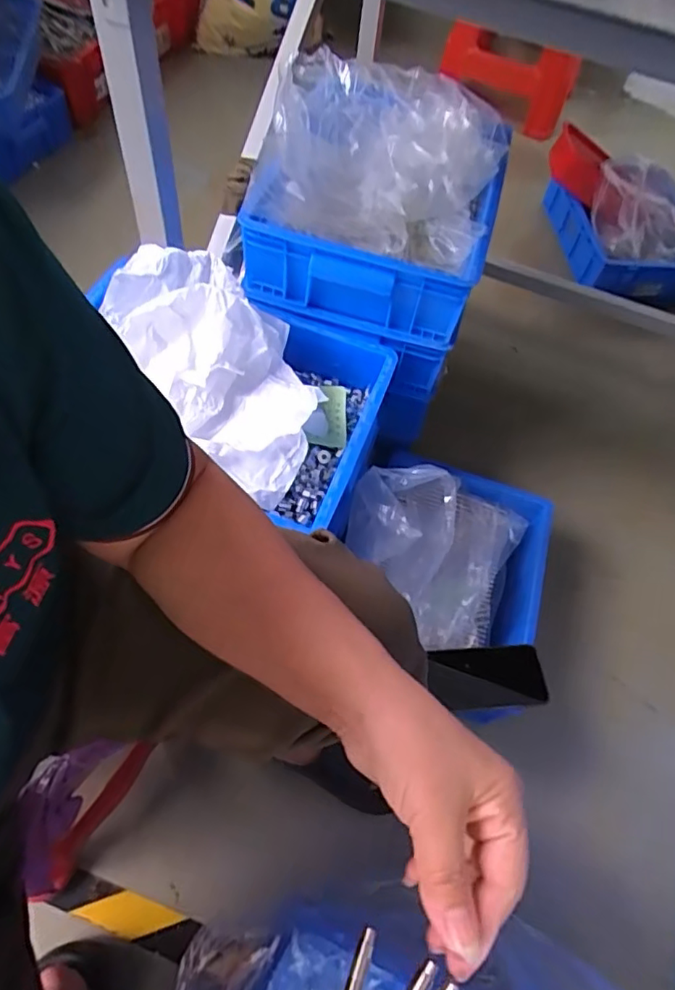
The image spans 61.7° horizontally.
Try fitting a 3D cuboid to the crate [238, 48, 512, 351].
[{"bbox_3d":[0.065,-0.422,0.794,0.308,0.160,0.369,14,59,1],"label":"crate"}]

